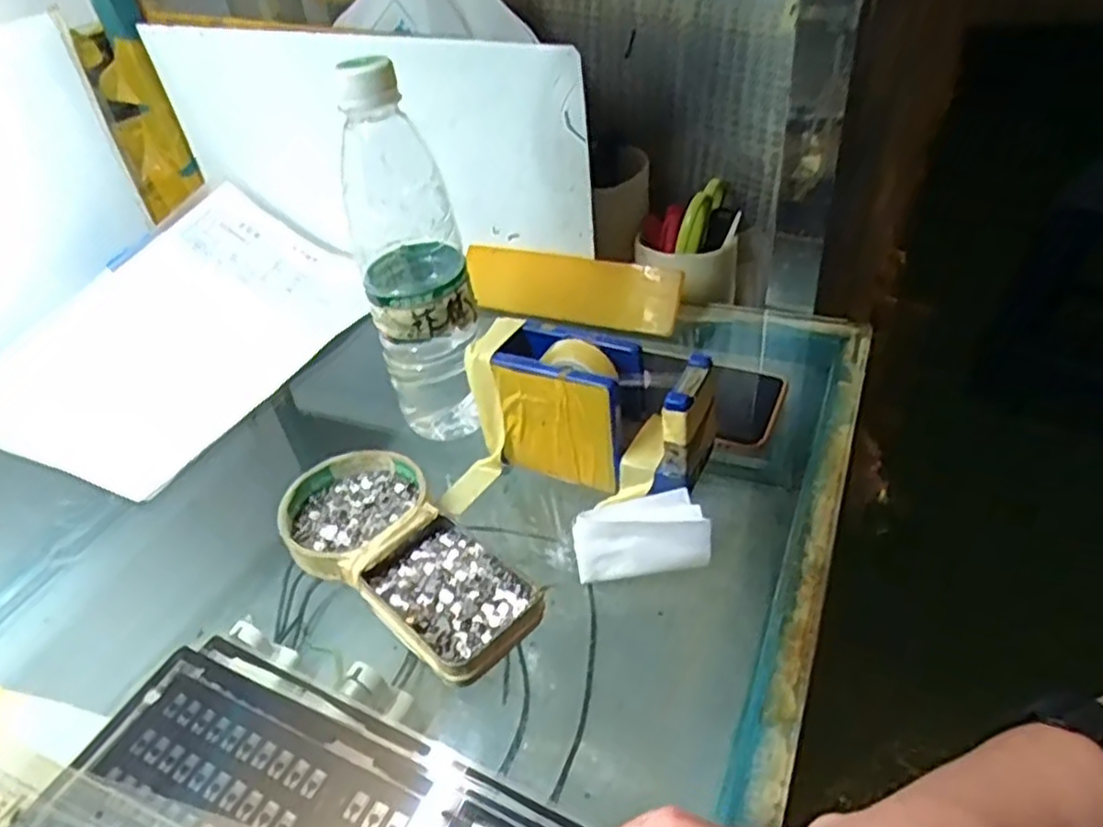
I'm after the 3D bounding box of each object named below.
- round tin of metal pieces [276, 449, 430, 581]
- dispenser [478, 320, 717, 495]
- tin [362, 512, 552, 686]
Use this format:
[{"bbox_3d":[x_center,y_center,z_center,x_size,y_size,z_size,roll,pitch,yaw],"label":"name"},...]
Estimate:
[{"bbox_3d":[-0.114,0.055,0.422,0.079,0.020,0.083,-5,40,4],"label":"round tin of metal pieces"},{"bbox_3d":[0.004,-0.009,0.427,0.095,0.073,0.050,12,44,23],"label":"dispenser"},{"bbox_3d":[-0.052,0.092,0.375,0.095,0.014,0.065,28,52,36],"label":"tin"}]

